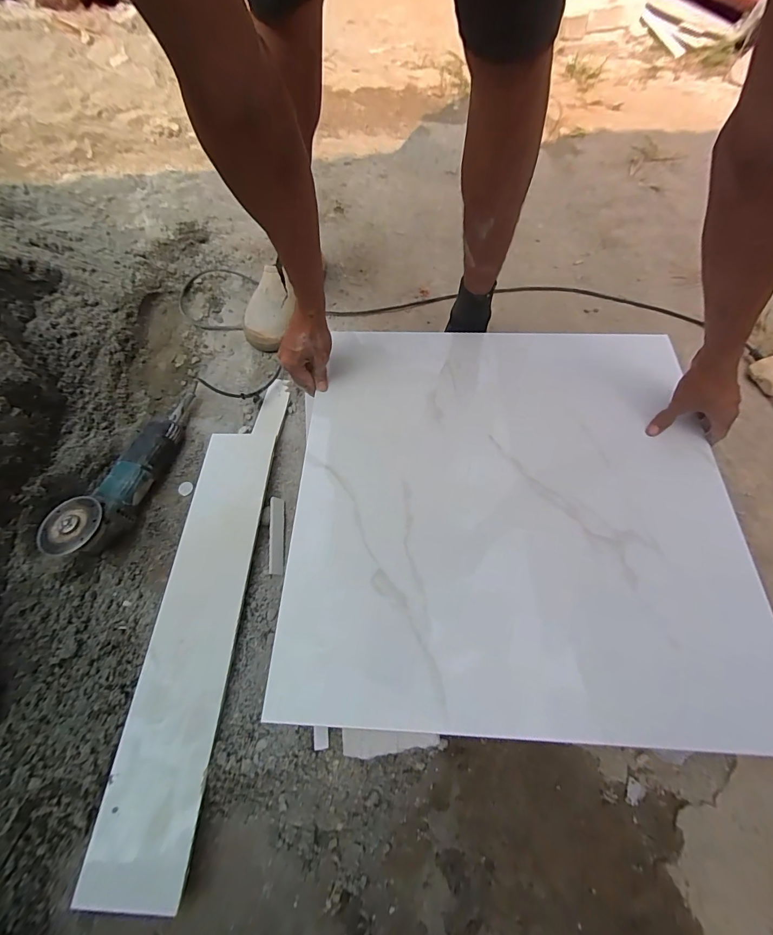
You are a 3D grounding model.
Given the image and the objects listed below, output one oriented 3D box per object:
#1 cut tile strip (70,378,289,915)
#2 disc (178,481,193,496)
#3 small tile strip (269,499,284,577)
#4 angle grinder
[{"bbox_3d":[-0.269,0.159,0.579,0.129,0.016,0.684,1,61,3],"label":"cut tile strip"},{"bbox_3d":[-0.351,0.036,0.685,0.026,0.004,0.025,-1,62,1],"label":"disc"},{"bbox_3d":[-0.177,0.105,0.620,0.022,0.010,0.124,-7,62,-2],"label":"small tile strip"},{"bbox_3d":[-0.436,0.025,0.640,0.083,0.074,0.263,14,63,9],"label":"angle grinder"}]

